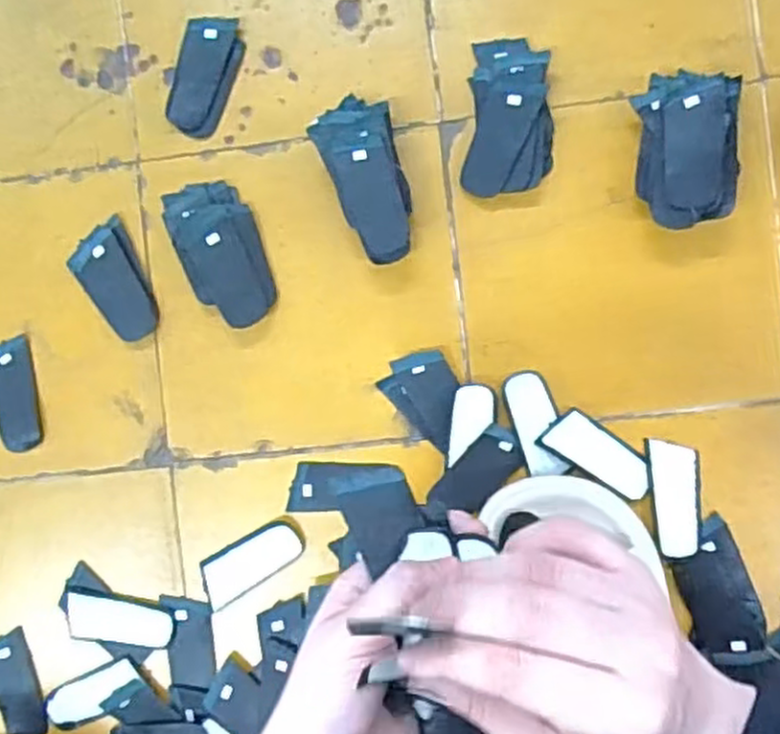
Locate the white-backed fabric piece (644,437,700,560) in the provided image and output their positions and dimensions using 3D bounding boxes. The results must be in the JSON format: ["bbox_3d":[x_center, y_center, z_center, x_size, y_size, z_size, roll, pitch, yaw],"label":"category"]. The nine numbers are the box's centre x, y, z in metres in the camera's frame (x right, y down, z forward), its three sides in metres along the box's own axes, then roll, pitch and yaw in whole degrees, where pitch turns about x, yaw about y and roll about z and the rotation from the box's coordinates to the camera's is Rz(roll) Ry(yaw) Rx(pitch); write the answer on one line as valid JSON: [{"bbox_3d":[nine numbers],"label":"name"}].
[{"bbox_3d":[0.181,0.082,0.477,0.032,0.007,0.072,-7,90,3],"label":"white-backed fabric piece"}]

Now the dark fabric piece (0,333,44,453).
[{"bbox_3d":[-0.249,0.019,0.505,0.028,0.008,0.073,-10,89,3],"label":"dark fabric piece"}]

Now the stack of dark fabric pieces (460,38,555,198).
[{"bbox_3d":[0.076,-0.157,0.476,0.053,0.017,0.096,5,90,3],"label":"stack of dark fabric pieces"}]

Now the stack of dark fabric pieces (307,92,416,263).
[{"bbox_3d":[-0.011,-0.117,0.474,0.047,0.031,0.101,-24,89,3],"label":"stack of dark fabric pieces"}]

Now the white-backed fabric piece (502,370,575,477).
[{"bbox_3d":[0.093,0.036,0.482,0.029,0.004,0.067,-17,89,3],"label":"white-backed fabric piece"}]

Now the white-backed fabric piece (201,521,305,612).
[{"bbox_3d":[-0.091,0.128,0.499,0.073,0.004,0.031,-31,88,3],"label":"white-backed fabric piece"}]

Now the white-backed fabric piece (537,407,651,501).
[{"bbox_3d":[0.132,0.056,0.480,0.072,0.005,0.031,36,92,3],"label":"white-backed fabric piece"}]

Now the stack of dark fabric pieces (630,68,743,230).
[{"bbox_3d":[0.180,-0.131,0.457,0.060,0.040,0.092,-2,90,3],"label":"stack of dark fabric pieces"}]

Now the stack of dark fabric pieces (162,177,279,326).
[{"bbox_3d":[-0.108,-0.074,0.489,0.053,0.013,0.097,-23,89,3],"label":"stack of dark fabric pieces"}]

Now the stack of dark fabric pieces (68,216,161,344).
[{"bbox_3d":[-0.180,-0.054,0.495,0.039,0.005,0.078,-23,89,3],"label":"stack of dark fabric pieces"}]

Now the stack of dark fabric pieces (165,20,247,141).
[{"bbox_3d":[-0.119,-0.187,0.488,0.038,0.006,0.075,17,91,3],"label":"stack of dark fabric pieces"}]

